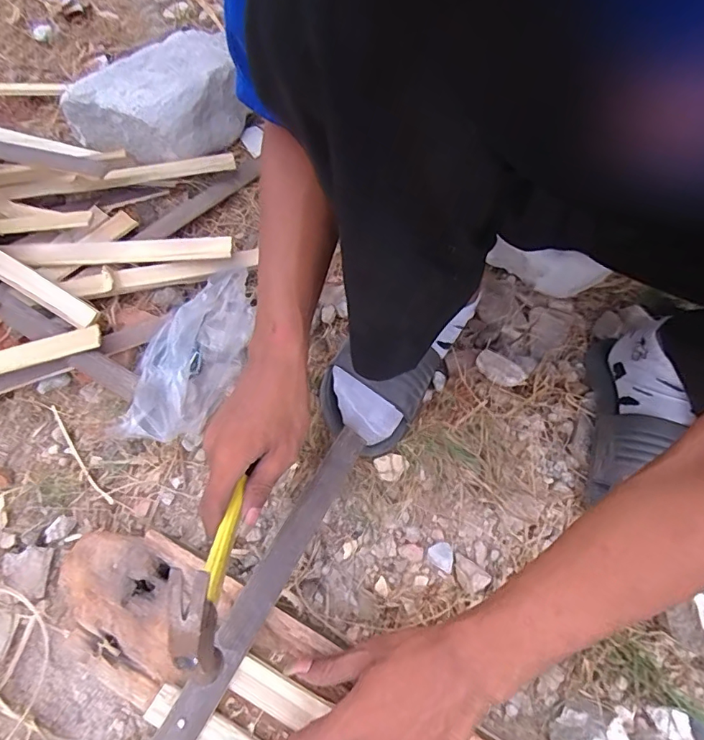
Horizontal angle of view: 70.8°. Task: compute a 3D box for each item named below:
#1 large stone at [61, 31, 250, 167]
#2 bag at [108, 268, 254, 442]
[{"bbox_3d":[-0.240,-0.347,0.645,0.128,0.080,0.203,35,67,13],"label":"large stone"},{"bbox_3d":[-0.161,-0.010,0.505,0.086,0.074,0.185,32,67,12],"label":"bag"}]

